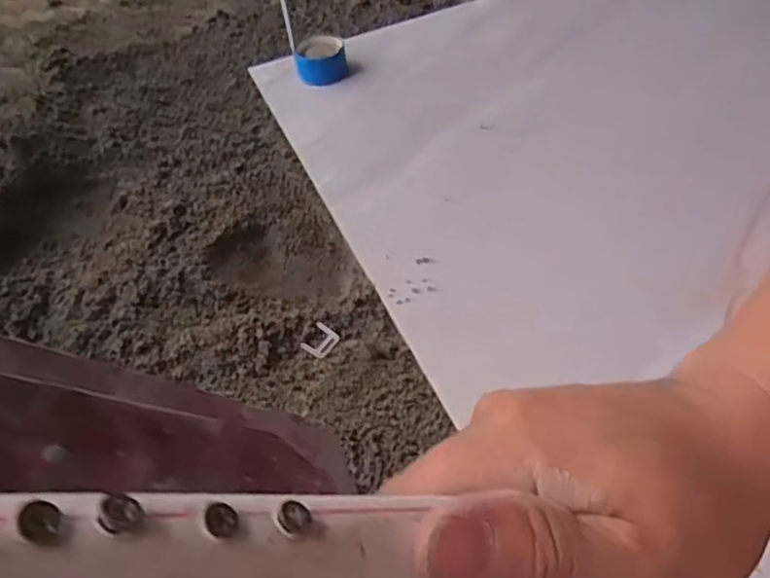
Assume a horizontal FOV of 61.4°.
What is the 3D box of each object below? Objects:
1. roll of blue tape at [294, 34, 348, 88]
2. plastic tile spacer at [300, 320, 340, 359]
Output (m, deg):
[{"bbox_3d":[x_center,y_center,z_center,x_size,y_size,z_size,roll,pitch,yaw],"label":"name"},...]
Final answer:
[{"bbox_3d":[-0.095,-0.337,0.960,0.076,0.037,0.079,-9,50,-4],"label":"roll of blue tape"},{"bbox_3d":[-0.064,0.050,0.652,0.029,0.008,0.035,26,57,24],"label":"plastic tile spacer"}]

